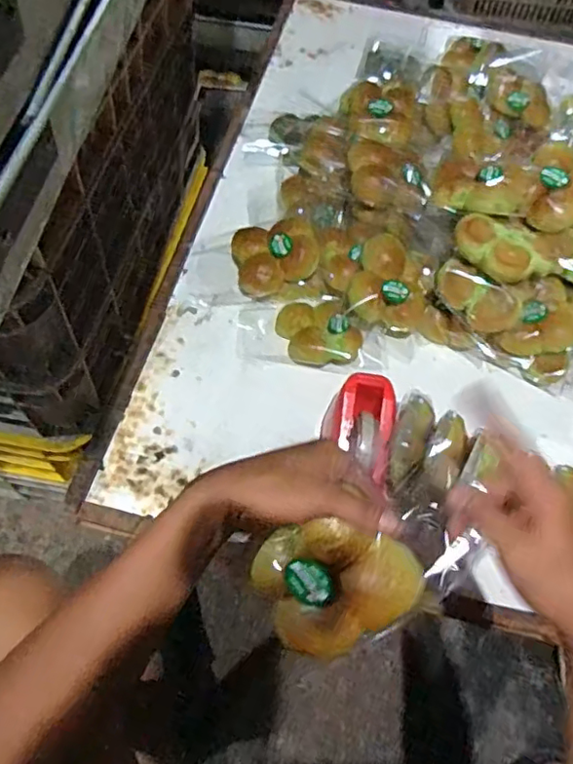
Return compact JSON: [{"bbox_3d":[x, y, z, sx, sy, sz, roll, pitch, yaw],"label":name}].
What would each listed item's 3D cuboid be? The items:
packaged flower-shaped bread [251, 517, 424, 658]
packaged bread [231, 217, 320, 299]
[{"bbox_3d":[0.036,0.141,0.431,0.108,0.032,0.091,-28,96,6],"label":"packaged flower-shaped bread"},{"bbox_3d":[-0.017,-0.177,0.830,0.110,0.079,0.100,2,60,-3],"label":"packaged bread"}]

